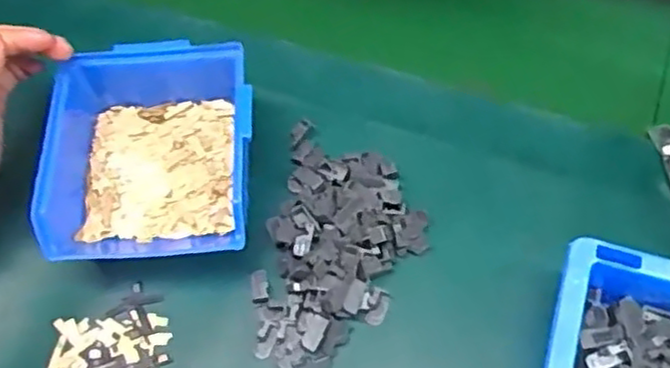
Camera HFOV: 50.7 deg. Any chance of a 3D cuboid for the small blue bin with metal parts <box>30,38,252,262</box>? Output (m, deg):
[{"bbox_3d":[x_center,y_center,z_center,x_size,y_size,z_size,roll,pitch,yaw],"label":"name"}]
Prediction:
[{"bbox_3d":[-0.112,-0.017,0.444,0.120,0.066,0.128,-2,61,2],"label":"small blue bin with metal parts"}]

